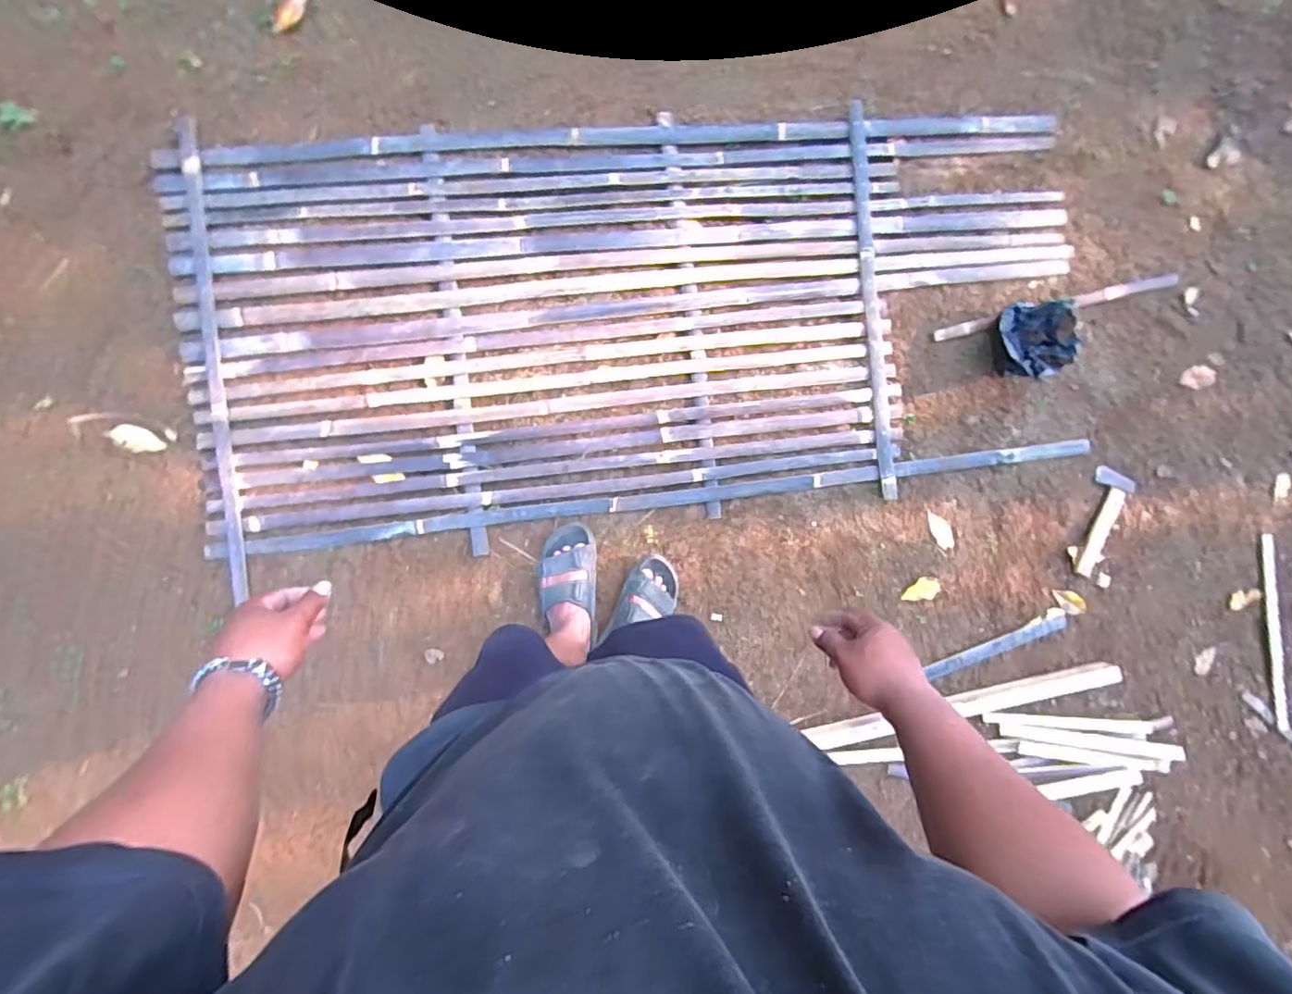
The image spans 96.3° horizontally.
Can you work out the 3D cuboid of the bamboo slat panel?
[{"bbox_3d":[0.027,-0.380,1.244,1.866,0.040,0.827,-9,92,-7],"label":"bamboo slat panel"}]

